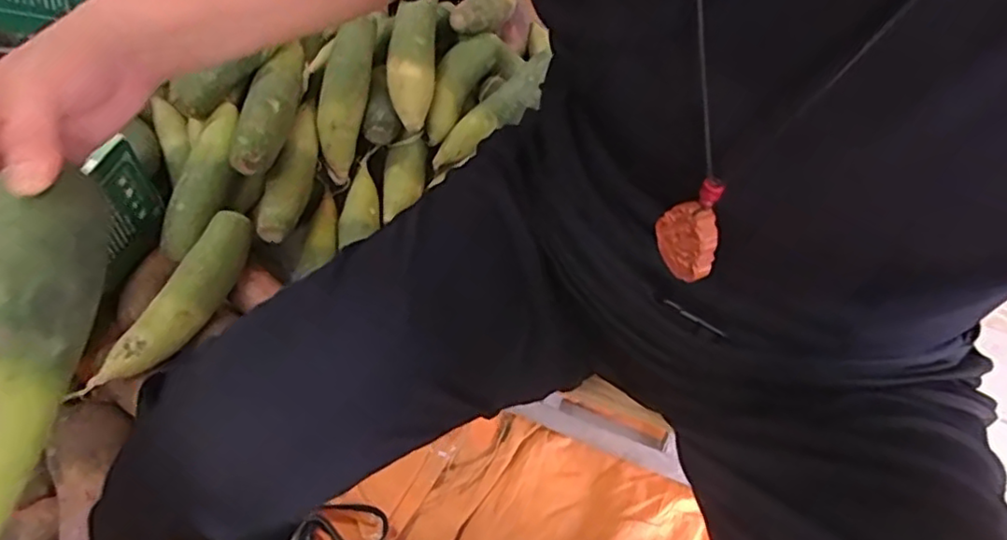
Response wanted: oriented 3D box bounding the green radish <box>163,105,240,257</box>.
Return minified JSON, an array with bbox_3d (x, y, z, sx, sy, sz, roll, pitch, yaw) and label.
[{"bbox_3d":[-0.357,-0.105,0.757,0.048,0.045,0.191,13,77,6],"label":"green radish"}]

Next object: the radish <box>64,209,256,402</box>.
[{"bbox_3d":[-0.357,0.038,0.694,0.050,0.050,0.239,21,62,10],"label":"radish"}]

